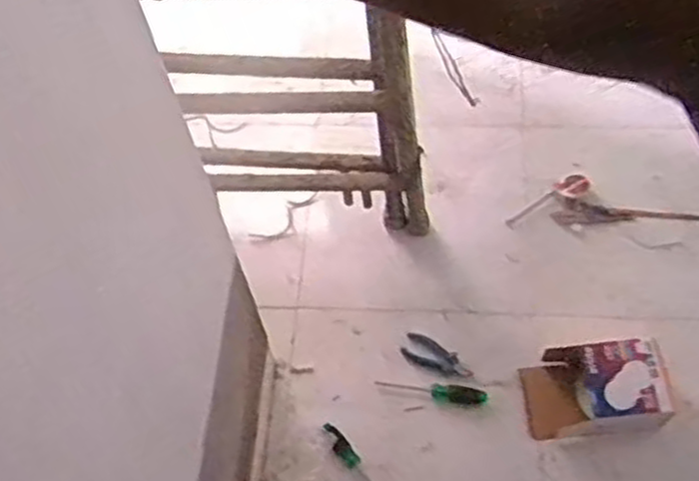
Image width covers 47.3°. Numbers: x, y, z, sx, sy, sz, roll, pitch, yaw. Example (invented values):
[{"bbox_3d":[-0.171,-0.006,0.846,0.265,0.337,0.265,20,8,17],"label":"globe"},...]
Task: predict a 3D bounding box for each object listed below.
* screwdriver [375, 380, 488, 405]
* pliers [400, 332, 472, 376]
[{"bbox_3d":[0.181,0.336,1.764,0.242,0.034,0.044,5,59,7],"label":"screwdriver"},{"bbox_3d":[0.205,0.278,1.867,0.165,0.023,0.079,24,64,18],"label":"pliers"}]

